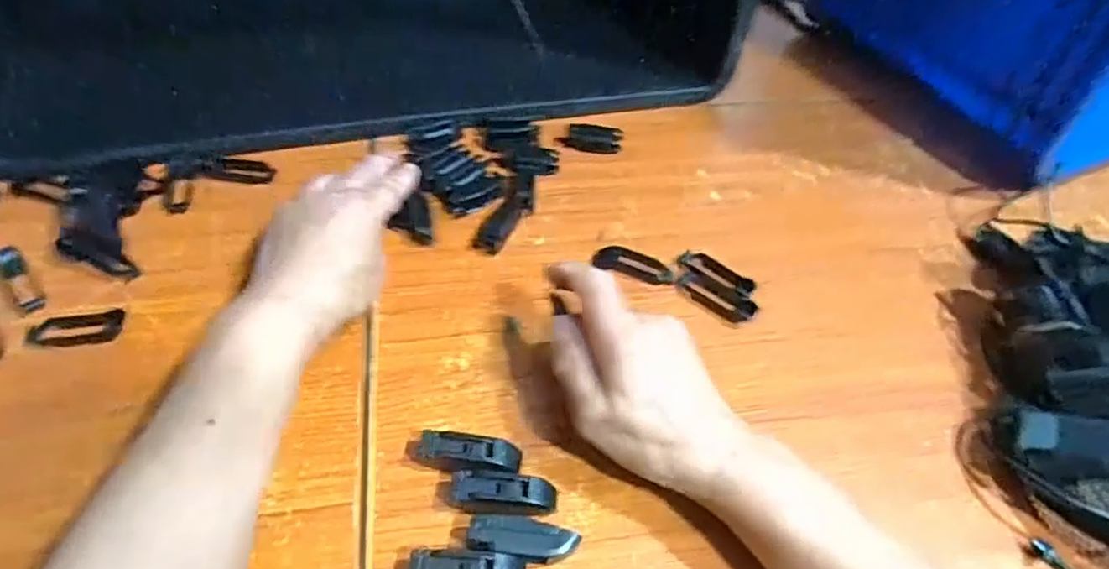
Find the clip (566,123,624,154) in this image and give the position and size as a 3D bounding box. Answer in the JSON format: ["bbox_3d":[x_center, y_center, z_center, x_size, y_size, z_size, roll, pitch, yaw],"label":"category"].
[{"bbox_3d":[0.033,-0.121,0.544,0.044,0.014,0.021,10,50,2],"label":"clip"}]

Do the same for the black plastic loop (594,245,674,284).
[{"bbox_3d":[0.056,-0.013,0.464,0.056,0.007,0.023,12,50,4],"label":"black plastic loop"}]

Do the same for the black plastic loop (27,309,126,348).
[{"bbox_3d":[-0.289,0.027,0.399,0.058,0.012,0.018,-9,50,4],"label":"black plastic loop"}]

